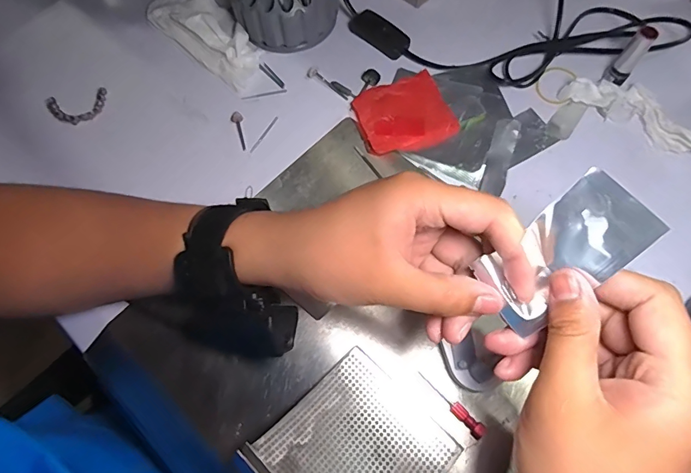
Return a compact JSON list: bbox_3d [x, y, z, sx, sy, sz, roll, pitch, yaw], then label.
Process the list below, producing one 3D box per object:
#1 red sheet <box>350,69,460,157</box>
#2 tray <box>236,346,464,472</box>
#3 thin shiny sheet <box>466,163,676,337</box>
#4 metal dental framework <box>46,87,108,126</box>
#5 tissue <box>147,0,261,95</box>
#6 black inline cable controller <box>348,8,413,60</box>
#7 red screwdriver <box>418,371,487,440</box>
[{"bbox_3d":[0.052,-0.112,0.400,0.082,0.006,0.075,-17,68,-6],"label":"red sheet"},{"bbox_3d":[0.009,0.134,0.268,0.098,0.024,0.111,42,46,16],"label":"tray"},{"bbox_3d":[0.108,0.010,0.221,0.084,0.015,0.044,-49,55,22],"label":"thin shiny sheet"},{"bbox_3d":[-0.256,-0.123,0.414,0.055,0.010,0.032,-12,68,-4],"label":"metal dental framework"},{"bbox_3d":[-0.142,-0.211,0.444,0.158,0.017,0.060,40,74,16],"label":"tissue"},{"bbox_3d":[0.033,-0.205,0.437,0.065,0.020,0.028,39,74,16],"label":"black inline cable controller"},{"bbox_3d":[0.073,0.116,0.302,0.057,0.006,0.009,42,74,17],"label":"red screwdriver"}]

